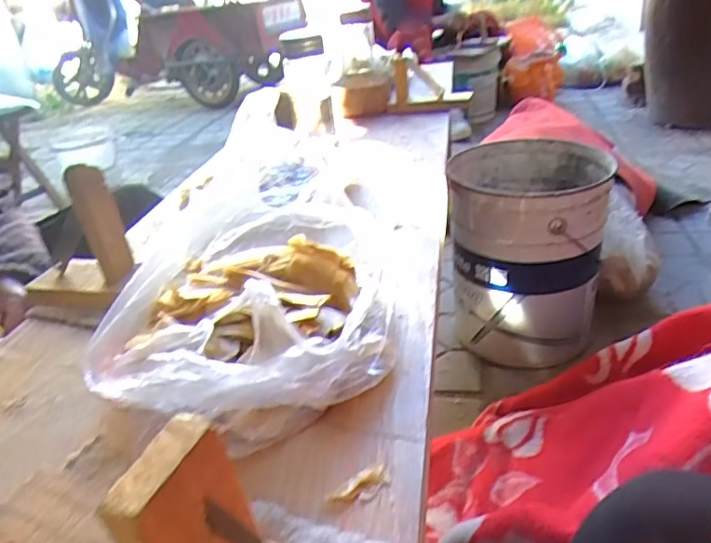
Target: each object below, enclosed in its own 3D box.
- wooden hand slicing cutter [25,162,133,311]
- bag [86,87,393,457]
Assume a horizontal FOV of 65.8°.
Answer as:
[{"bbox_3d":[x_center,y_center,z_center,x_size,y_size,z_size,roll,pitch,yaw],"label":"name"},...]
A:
[{"bbox_3d":[-0.272,-0.032,0.518,0.098,0.125,0.066,10,33,29],"label":"wooden hand slicing cutter"},{"bbox_3d":[-0.070,0.021,0.421,0.193,0.077,0.246,-1,29,11],"label":"bag"}]

